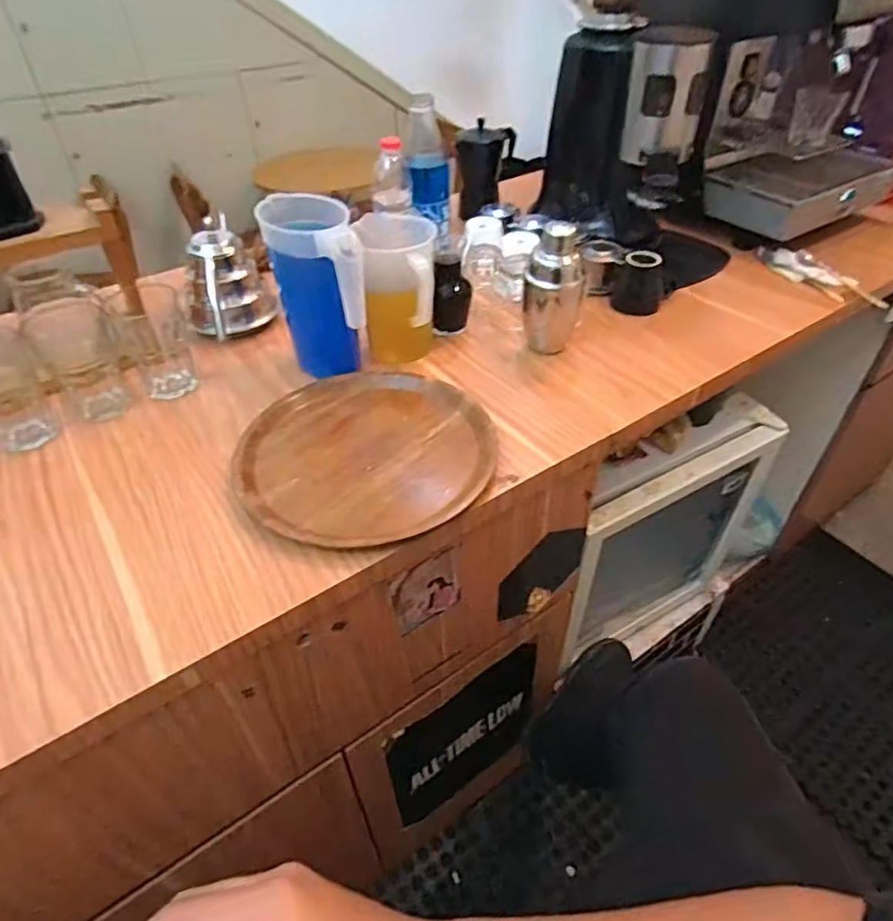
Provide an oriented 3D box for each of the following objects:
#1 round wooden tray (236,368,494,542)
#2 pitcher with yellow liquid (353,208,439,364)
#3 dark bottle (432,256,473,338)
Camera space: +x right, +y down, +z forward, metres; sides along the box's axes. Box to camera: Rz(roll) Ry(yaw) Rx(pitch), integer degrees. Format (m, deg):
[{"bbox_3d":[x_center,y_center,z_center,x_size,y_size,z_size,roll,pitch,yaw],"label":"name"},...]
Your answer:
[{"bbox_3d":[-0.096,-0.014,0.695,0.287,0.022,0.287,-1,43,1],"label":"round wooden tray"},{"bbox_3d":[-0.060,-0.224,0.798,0.097,0.157,0.138,-6,43,-5],"label":"pitcher with yellow liquid"},{"bbox_3d":[0.009,-0.249,0.865,0.054,0.120,0.054,1,43,2],"label":"dark bottle"}]

